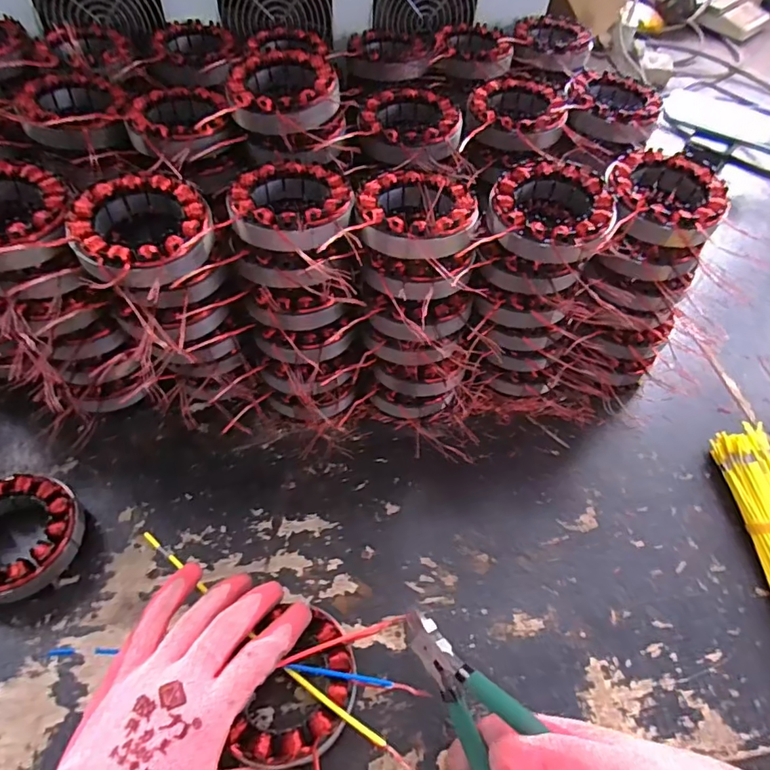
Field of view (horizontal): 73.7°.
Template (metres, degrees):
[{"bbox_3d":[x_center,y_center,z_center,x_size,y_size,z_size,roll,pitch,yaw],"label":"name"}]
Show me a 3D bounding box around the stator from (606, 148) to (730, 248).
[{"bbox_3d":[0.208,-0.140,0.387,0.082,0.030,0.082,20,55,9],"label":"stator"}]

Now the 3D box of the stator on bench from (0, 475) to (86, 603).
[{"bbox_3d":[-0.267,0.109,0.369,0.084,0.031,0.087,2,54,-3],"label":"stator on bench"}]

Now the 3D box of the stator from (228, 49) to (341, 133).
[{"bbox_3d":[-0.082,-0.232,0.412,0.084,0.036,0.094,-12,56,-13],"label":"stator"}]

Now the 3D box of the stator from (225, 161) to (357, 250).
[{"bbox_3d":[-0.065,-0.129,0.367,0.084,0.025,0.086,2,54,-3],"label":"stator"}]

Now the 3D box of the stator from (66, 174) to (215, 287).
[{"bbox_3d":[-0.160,-0.103,0.344,0.085,0.030,0.084,-13,57,-14],"label":"stator"}]

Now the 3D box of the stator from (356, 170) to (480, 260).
[{"bbox_3d":[0.023,-0.124,0.369,0.085,0.024,0.087,2,54,-3],"label":"stator"}]

